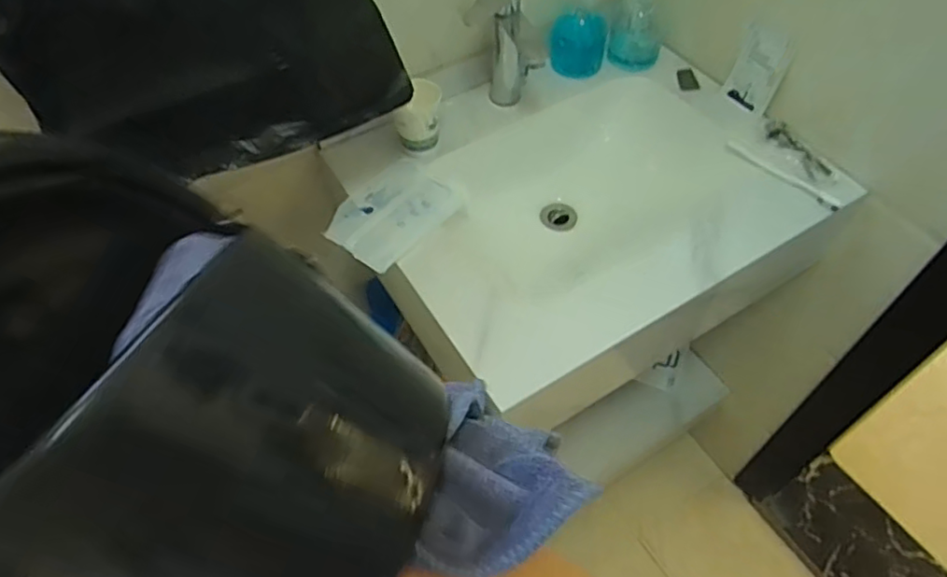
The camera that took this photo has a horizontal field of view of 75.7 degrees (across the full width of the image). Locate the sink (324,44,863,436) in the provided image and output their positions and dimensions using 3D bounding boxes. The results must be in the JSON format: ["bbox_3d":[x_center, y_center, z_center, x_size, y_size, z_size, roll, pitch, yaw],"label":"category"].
[{"bbox_3d":[0.146,-0.120,0.910,0.605,0.143,0.500,-28,57,-18],"label":"sink"}]

